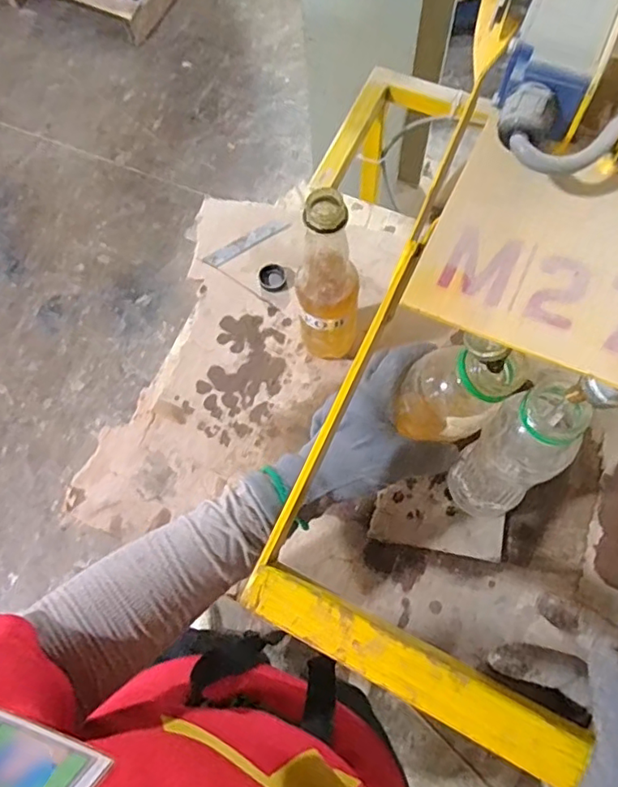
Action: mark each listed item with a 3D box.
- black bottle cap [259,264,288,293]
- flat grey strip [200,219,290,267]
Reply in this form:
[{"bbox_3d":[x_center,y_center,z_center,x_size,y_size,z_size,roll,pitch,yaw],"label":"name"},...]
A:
[{"bbox_3d":[-0.039,-0.125,0.617,0.029,0.011,0.028,-1,70,2],"label":"black bottle cap"},{"bbox_3d":[-0.070,-0.171,0.637,0.102,0.006,0.018,-33,72,-9],"label":"flat grey strip"}]

